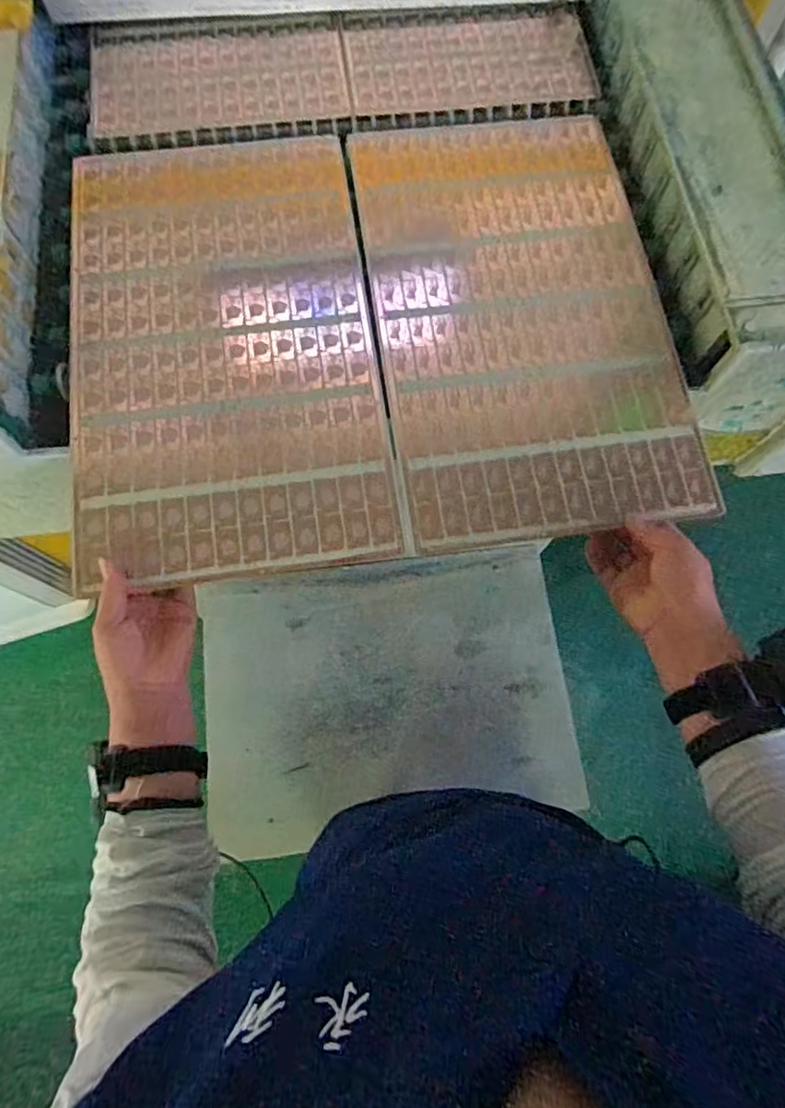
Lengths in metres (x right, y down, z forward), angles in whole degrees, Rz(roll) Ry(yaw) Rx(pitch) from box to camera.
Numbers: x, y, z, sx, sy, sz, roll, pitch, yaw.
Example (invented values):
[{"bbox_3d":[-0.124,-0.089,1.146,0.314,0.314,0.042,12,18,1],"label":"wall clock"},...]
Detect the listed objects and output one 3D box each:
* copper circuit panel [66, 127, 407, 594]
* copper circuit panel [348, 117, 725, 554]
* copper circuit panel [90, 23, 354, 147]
[{"bbox_3d":[-0.169,-0.223,0.609,0.299,0.010,0.504,-8,74,-4],"label":"copper circuit panel"},{"bbox_3d":[0.134,-0.261,0.631,0.298,0.010,0.504,-7,73,-4],"label":"copper circuit panel"},{"bbox_3d":[-0.206,-0.575,0.714,0.297,0.011,0.170,-9,73,-4],"label":"copper circuit panel"}]

